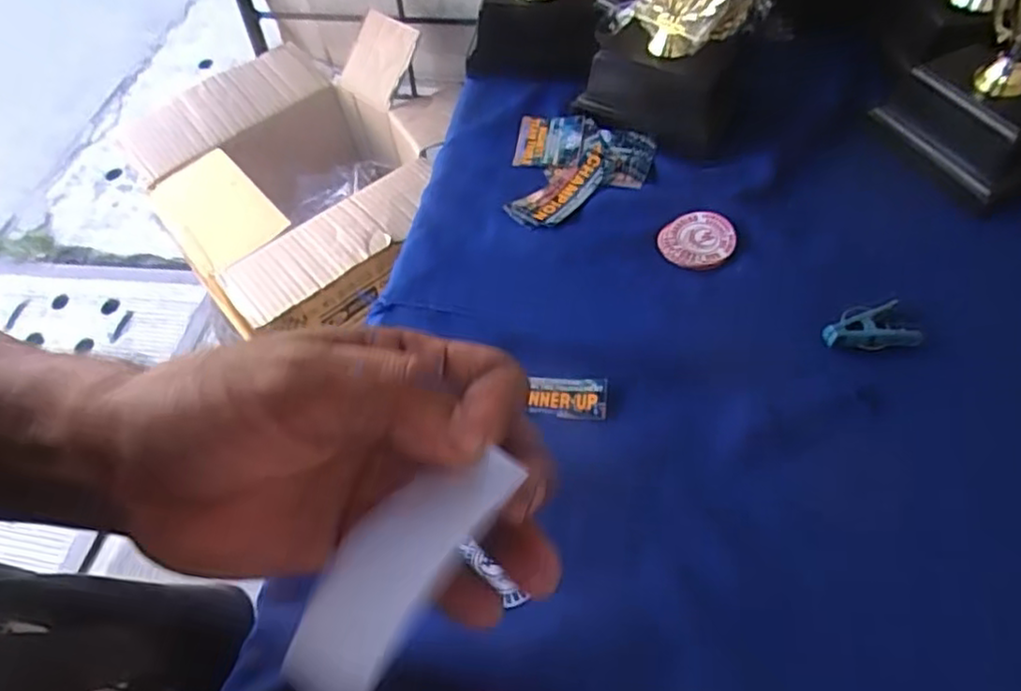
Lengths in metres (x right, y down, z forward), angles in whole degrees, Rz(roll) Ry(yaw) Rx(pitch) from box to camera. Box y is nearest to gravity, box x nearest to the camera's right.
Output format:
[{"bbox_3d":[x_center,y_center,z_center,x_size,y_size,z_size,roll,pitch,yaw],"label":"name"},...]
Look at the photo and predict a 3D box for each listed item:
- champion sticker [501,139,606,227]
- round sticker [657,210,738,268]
[{"bbox_3d":[0.043,-0.122,0.517,0.045,0.008,0.097,37,63,25],"label":"champion sticker"},{"bbox_3d":[0.134,-0.077,0.479,0.054,0.005,0.045,-28,57,-17],"label":"round sticker"}]

